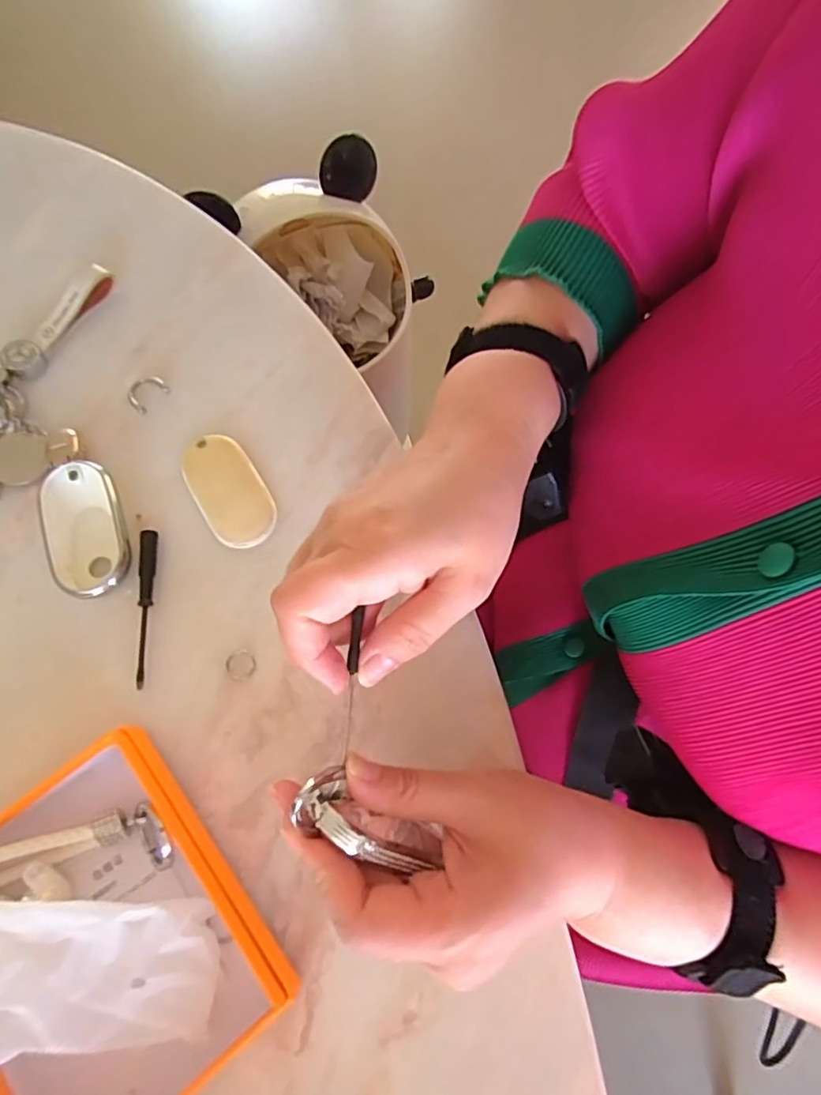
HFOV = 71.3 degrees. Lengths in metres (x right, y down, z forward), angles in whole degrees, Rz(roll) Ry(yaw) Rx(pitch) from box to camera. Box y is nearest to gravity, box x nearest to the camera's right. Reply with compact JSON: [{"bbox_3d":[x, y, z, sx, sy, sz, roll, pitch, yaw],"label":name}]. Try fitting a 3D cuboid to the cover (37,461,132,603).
[{"bbox_3d":[-0.188,-0.010,0.327,0.044,0.013,0.080,-21,72,-7],"label":"cover"}]

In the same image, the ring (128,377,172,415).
[{"bbox_3d":[-0.171,-0.100,0.367,0.022,0.004,0.025,36,74,12],"label":"ring"}]

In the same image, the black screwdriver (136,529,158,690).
[{"bbox_3d":[-0.146,0.032,0.316,0.009,0.006,0.087,-5,70,-2],"label":"black screwdriver"}]

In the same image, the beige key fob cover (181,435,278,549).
[{"bbox_3d":[-0.109,-0.035,0.341,0.039,0.004,0.077,-31,73,-10],"label":"beige key fob cover"}]

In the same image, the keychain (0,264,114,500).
[{"bbox_3d":[-0.239,-0.110,0.366,0.074,0.014,0.157,-3,70,-1],"label":"keychain"}]

